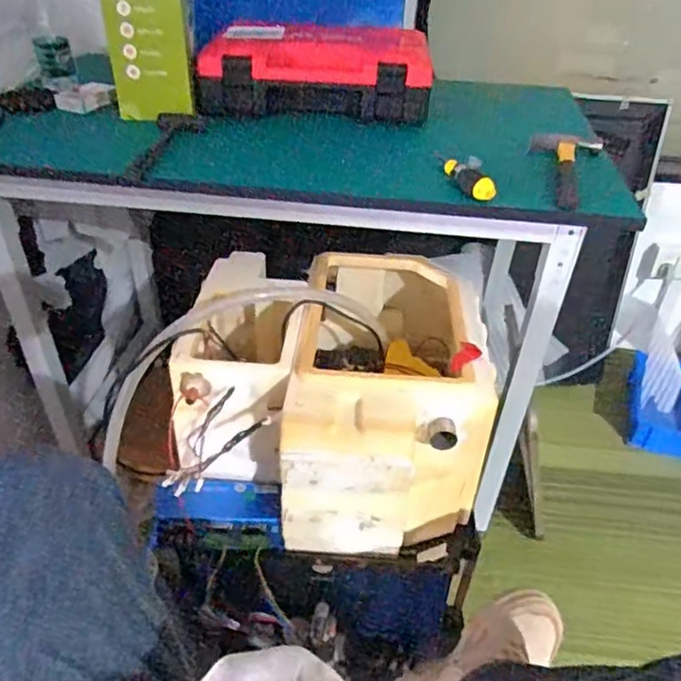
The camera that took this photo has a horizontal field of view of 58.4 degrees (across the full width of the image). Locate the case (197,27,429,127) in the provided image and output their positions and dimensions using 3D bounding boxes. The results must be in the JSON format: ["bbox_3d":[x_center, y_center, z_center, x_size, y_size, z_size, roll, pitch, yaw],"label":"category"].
[{"bbox_3d":[-0.041,-0.446,0.995,0.365,0.103,0.199,1,37,-1],"label":"case"}]

